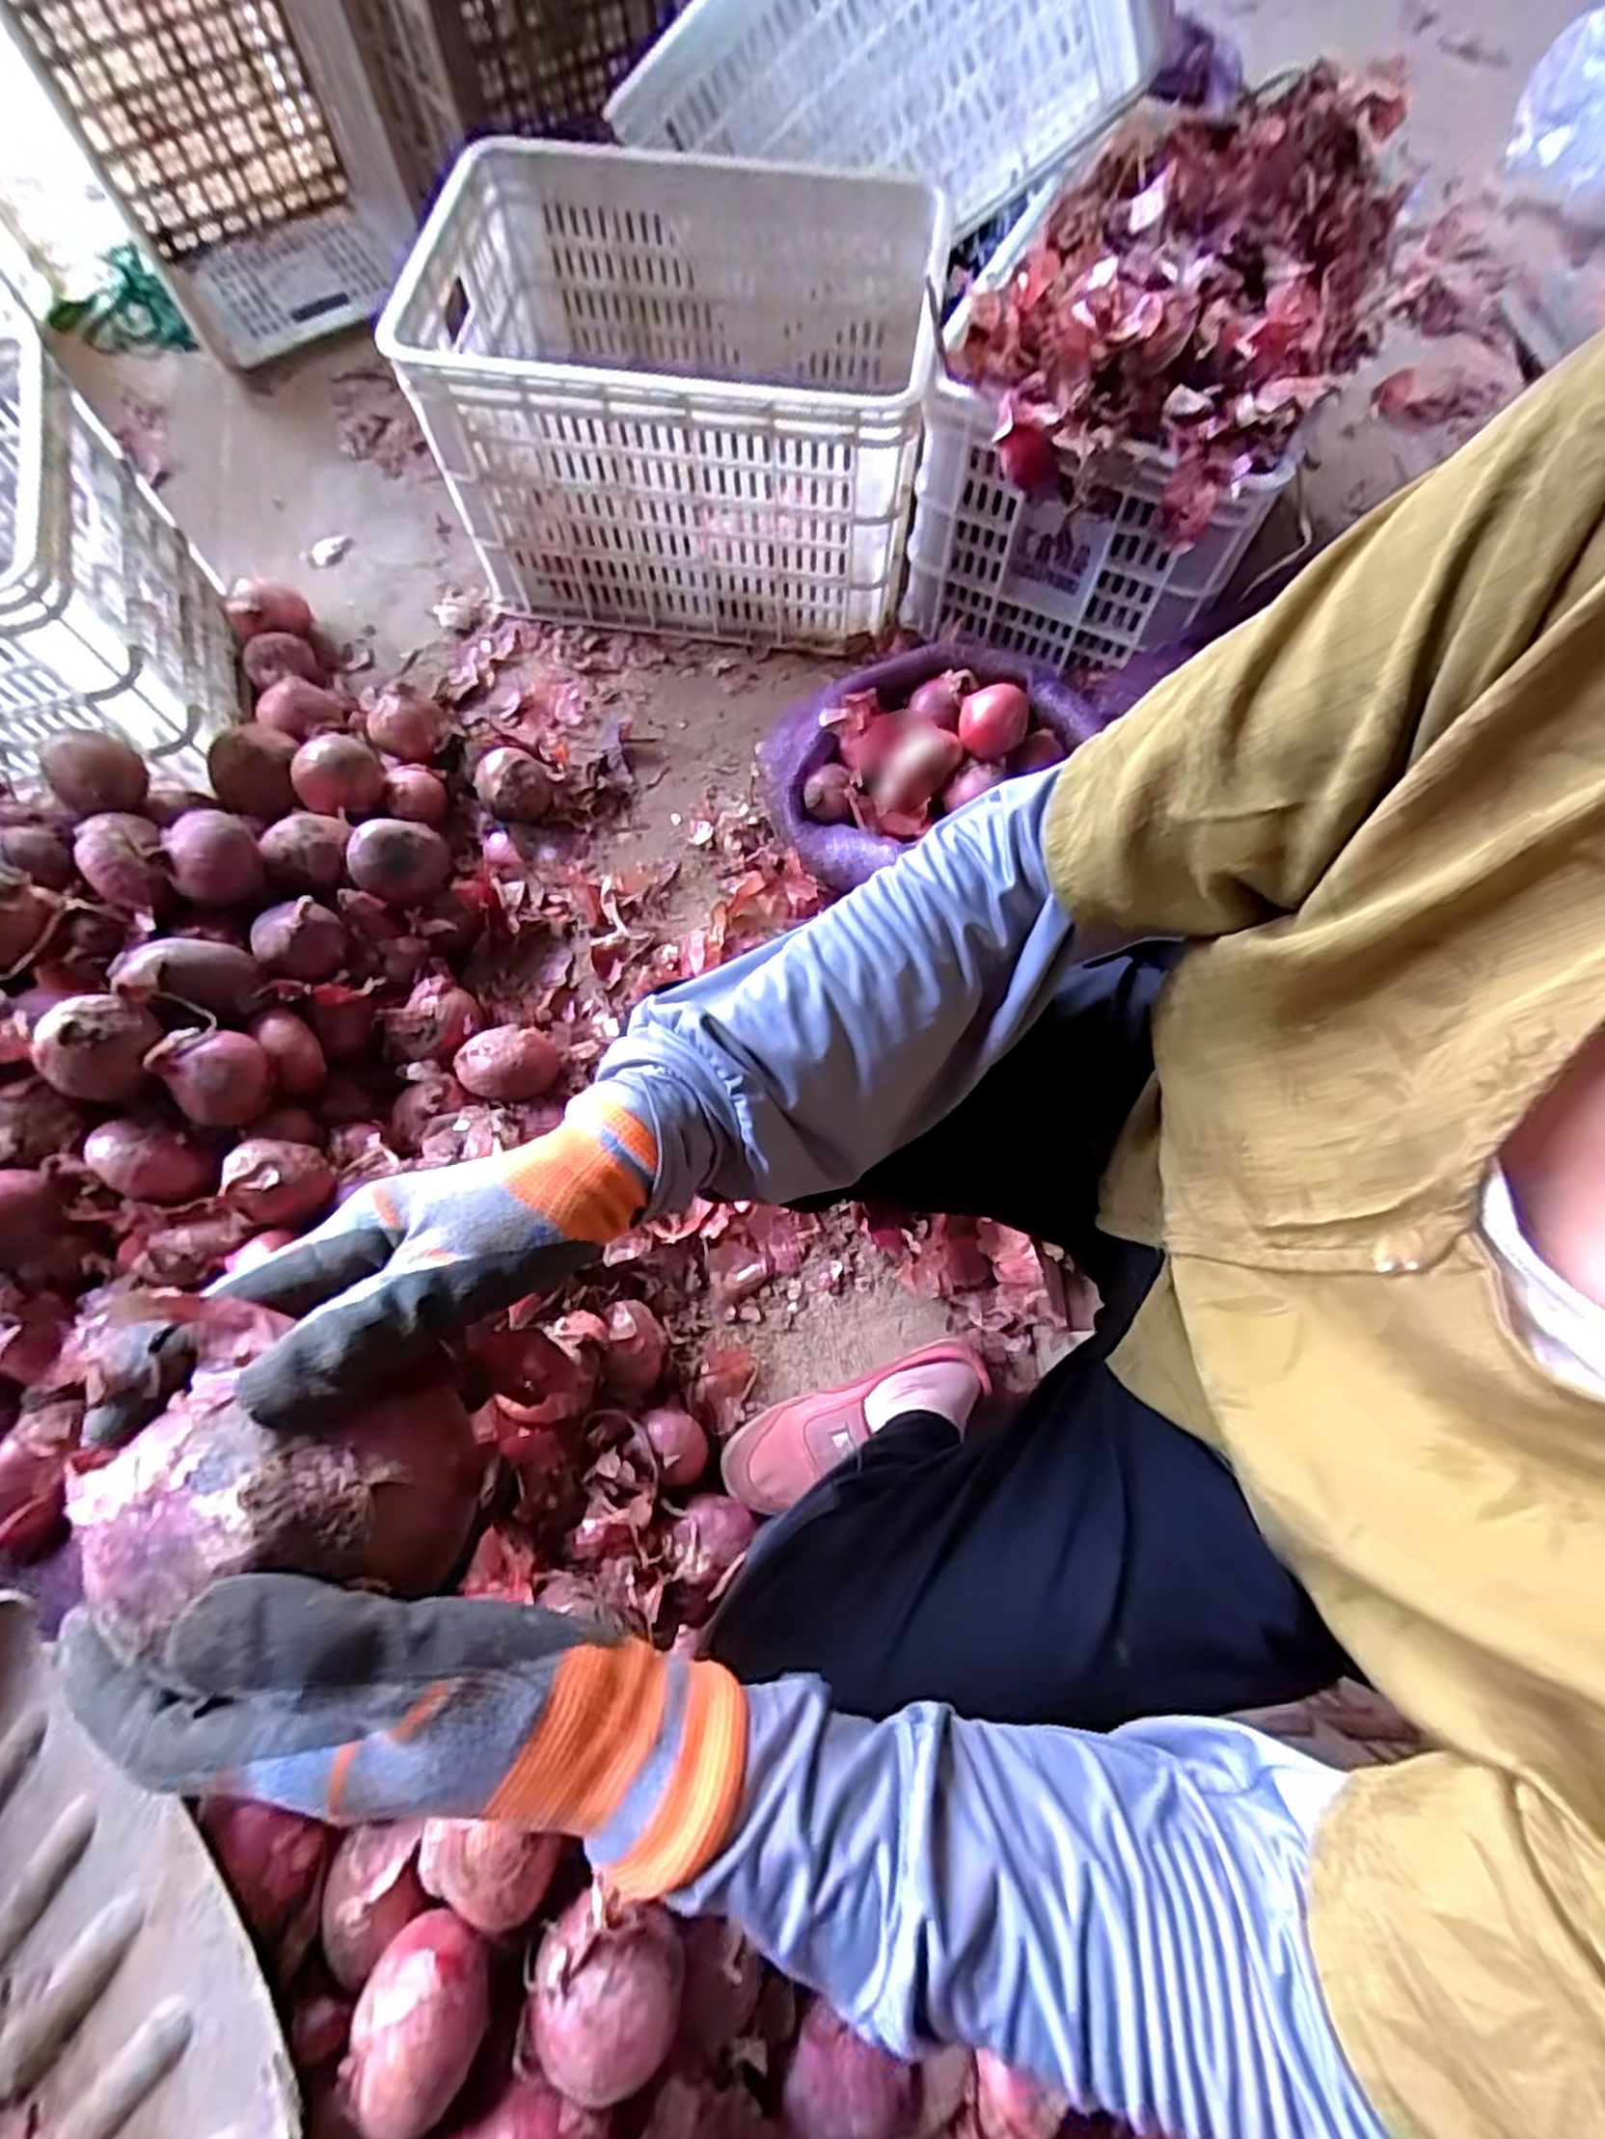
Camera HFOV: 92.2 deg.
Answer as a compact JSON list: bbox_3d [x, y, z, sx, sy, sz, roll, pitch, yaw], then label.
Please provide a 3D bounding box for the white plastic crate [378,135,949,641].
[{"bbox_3d":[-0.130,-0.777,0.922,0.537,0.307,0.387,9,73,2],"label":"white plastic crate"}]

